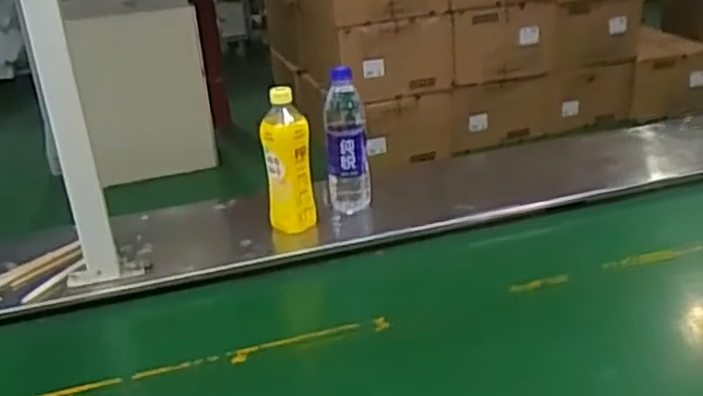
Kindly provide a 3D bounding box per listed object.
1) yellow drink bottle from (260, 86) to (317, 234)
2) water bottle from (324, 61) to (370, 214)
[{"bbox_3d":[-0.093,-0.054,1.046,0.067,0.197,0.060,-8,24,-7],"label":"yellow drink bottle"},{"bbox_3d":[-0.008,-0.086,1.128,0.066,0.206,0.074,-6,24,-3],"label":"water bottle"}]

